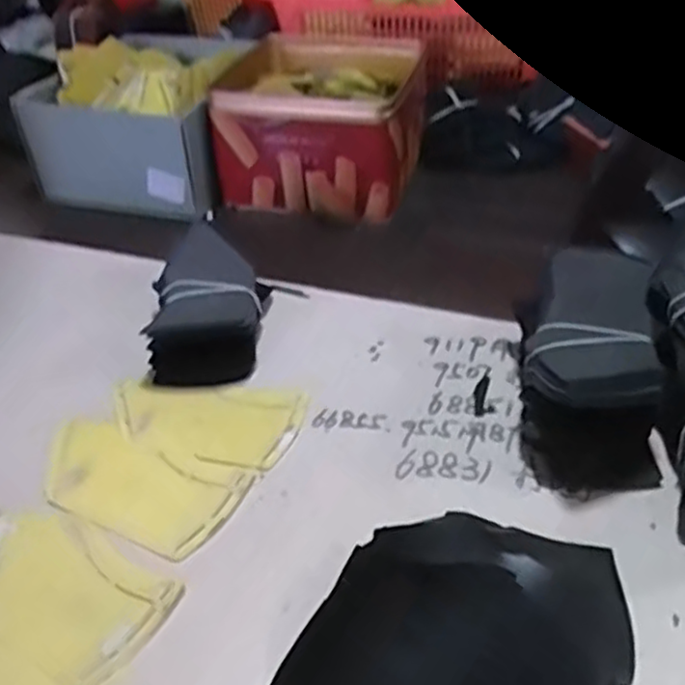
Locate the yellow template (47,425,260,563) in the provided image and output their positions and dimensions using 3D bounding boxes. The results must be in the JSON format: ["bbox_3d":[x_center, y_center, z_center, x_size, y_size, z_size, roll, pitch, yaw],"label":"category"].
[{"bbox_3d":[-0.132,0.089,0.466,0.136,0.009,0.070,14,42,19],"label":"yellow template"}]

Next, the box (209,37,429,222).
[{"bbox_3d":[-0.024,-0.213,0.763,0.188,0.126,0.146,11,41,16],"label":"box"}]

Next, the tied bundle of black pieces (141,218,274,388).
[{"bbox_3d":[-0.104,-0.027,0.572,0.087,0.062,0.118,-5,39,-3],"label":"tied bundle of black pieces"}]

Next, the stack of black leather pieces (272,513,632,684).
[{"bbox_3d":[0.056,0.148,0.363,0.134,0.026,0.178,27,48,32],"label":"stack of black leather pieces"}]

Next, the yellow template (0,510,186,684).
[{"bbox_3d":[-0.162,0.138,0.416,0.131,0.006,0.074,23,49,26],"label":"yellow template"}]

